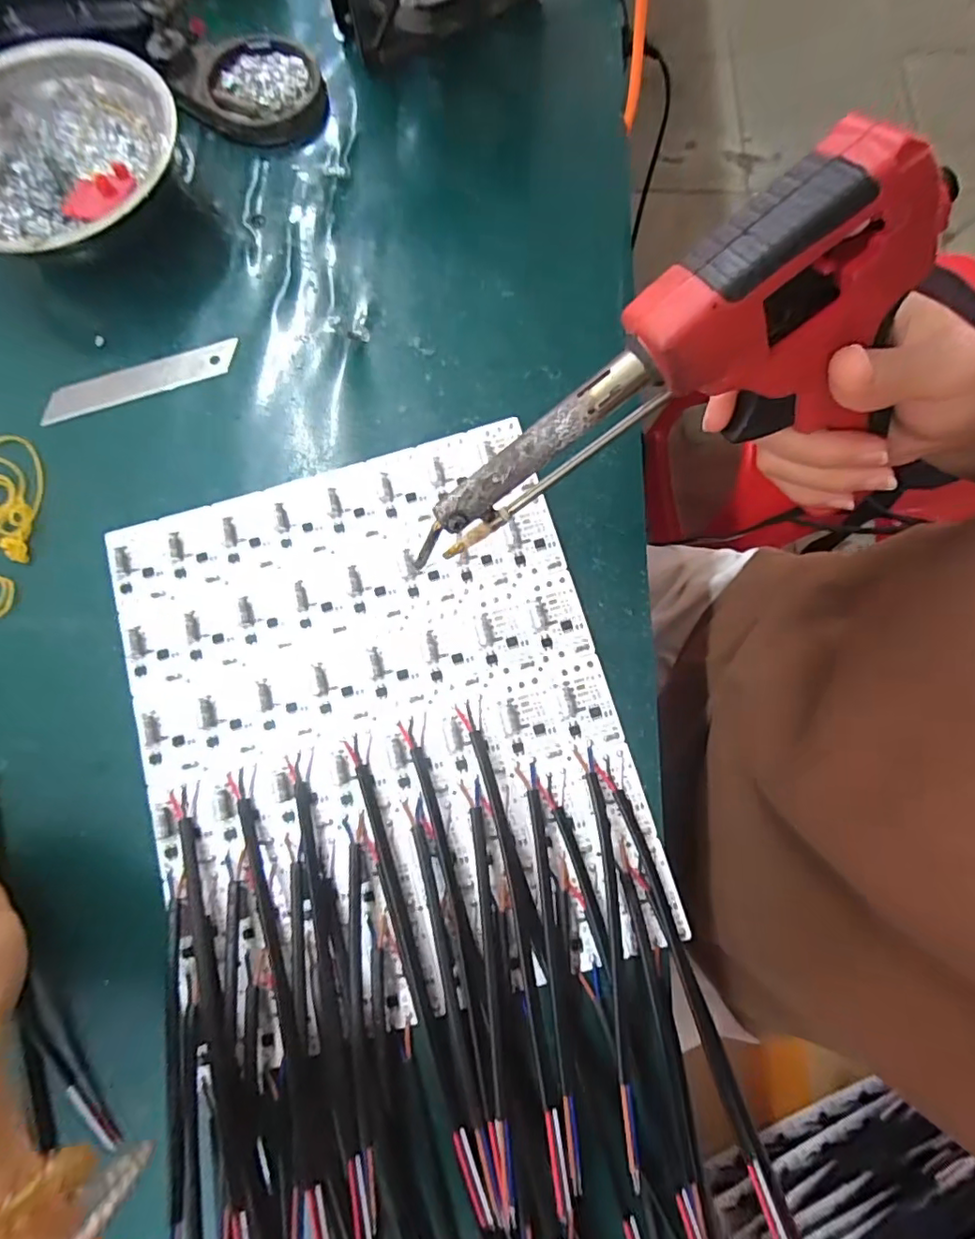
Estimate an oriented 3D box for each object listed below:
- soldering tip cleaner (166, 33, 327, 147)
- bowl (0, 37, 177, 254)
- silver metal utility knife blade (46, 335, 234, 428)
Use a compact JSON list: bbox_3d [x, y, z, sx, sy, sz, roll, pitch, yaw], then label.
[{"bbox_3d":[-0.136,-0.309,0.322,0.086,0.012,0.068,14,78,3],"label":"soldering tip cleaner"},{"bbox_3d":[-0.225,-0.235,0.292,0.124,0.037,0.124,0,77,0],"label":"bowl"},{"bbox_3d":[-0.177,-0.123,0.285,0.098,0.004,0.019,-18,78,-4],"label":"silver metal utility knife blade"}]

